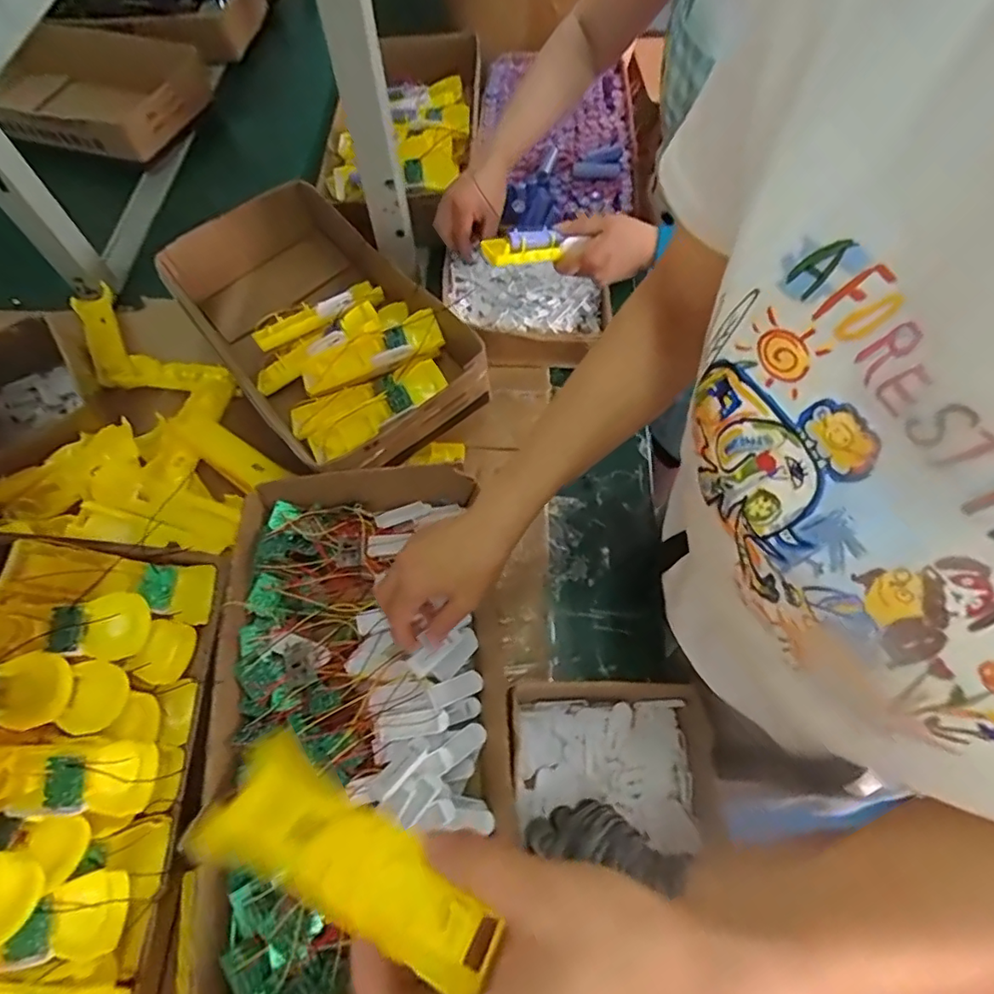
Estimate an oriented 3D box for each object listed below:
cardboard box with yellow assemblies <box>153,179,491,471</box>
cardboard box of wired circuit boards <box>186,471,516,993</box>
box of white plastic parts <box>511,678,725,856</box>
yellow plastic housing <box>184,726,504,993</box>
[{"bbox_3d":[-0.201,-0.191,0.700,0.237,0.137,0.383,-37,68,-16],"label":"cardboard box with yellow assemblies"},{"bbox_3d":[-0.119,0.177,0.494,0.223,0.073,0.418,-7,63,-3],"label":"cardboard box of wired circuit boards"},{"bbox_3d":[0.105,0.230,0.499,0.179,0.057,0.133,0,63,1],"label":"box of white plastic parts"},{"bbox_3d":[-0.078,0.180,0.280,0.160,0.023,0.061,14,42,30],"label":"yellow plastic housing"}]

